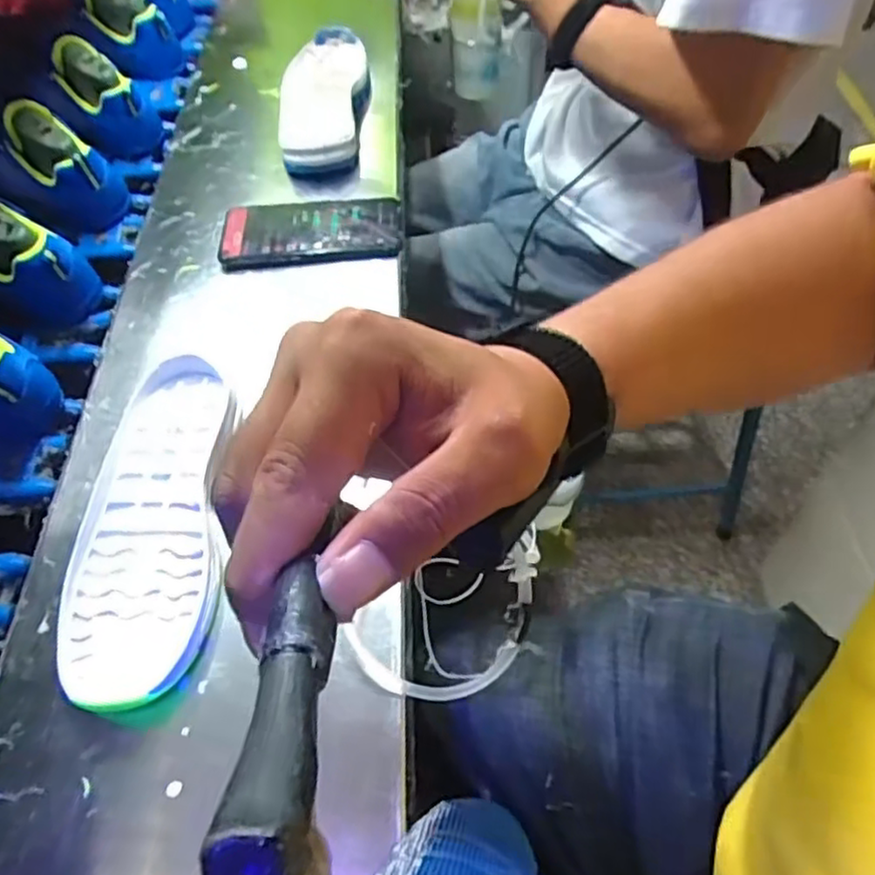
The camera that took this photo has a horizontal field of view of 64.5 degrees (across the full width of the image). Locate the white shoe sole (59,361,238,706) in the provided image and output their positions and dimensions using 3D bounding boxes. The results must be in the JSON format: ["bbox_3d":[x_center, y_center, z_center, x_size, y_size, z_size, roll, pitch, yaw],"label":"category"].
[{"bbox_3d":[-0.184,0.051,0.452,0.092,0.030,0.239,-1,53,-5],"label":"white shoe sole"}]

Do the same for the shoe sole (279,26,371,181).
[{"bbox_3d":[-0.117,-0.351,0.719,0.082,0.030,0.231,3,53,-2],"label":"shoe sole"}]

